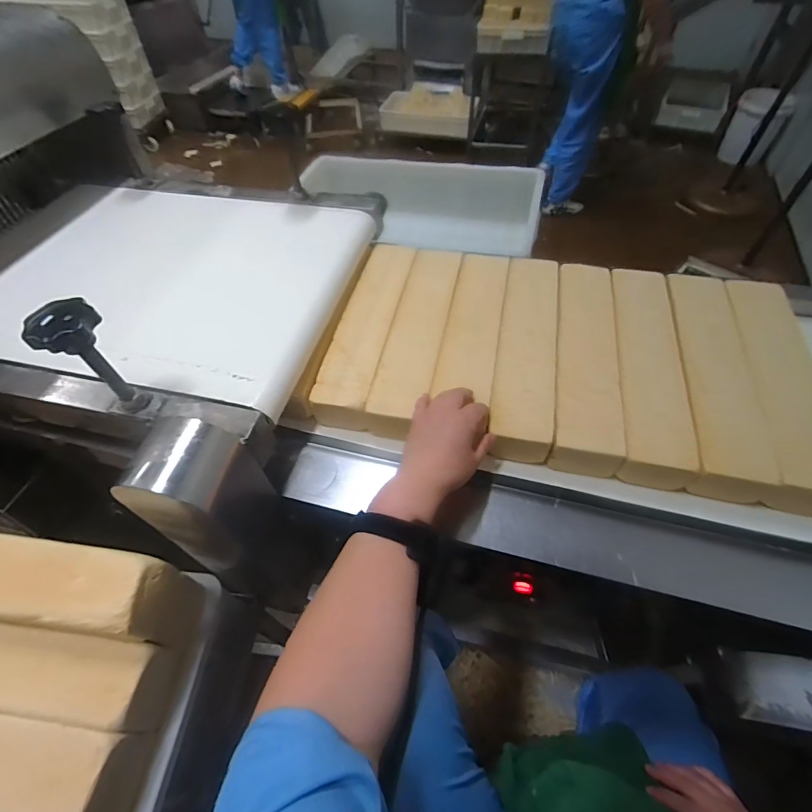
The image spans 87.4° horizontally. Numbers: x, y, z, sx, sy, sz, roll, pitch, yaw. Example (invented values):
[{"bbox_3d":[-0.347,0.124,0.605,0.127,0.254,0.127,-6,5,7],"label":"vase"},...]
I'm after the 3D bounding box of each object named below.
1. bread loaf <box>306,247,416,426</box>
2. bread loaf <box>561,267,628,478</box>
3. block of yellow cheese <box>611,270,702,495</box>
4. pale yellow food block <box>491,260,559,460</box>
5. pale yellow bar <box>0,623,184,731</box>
[{"bbox_3d":[-0.054,-0.121,0.652,0.083,0.055,0.364,8,53,7],"label":"bread loaf"},{"bbox_3d":[0.245,-0.066,0.591,0.078,0.065,0.349,8,54,8],"label":"bread loaf"},{"bbox_3d":[0.320,-0.054,0.577,0.078,0.064,0.348,9,54,9],"label":"block of yellow cheese"},{"bbox_3d":[0.169,-0.089,0.600,0.077,0.052,0.342,9,58,8],"label":"pale yellow food block"},{"bbox_3d":[-0.435,0.286,0.467,0.326,0.086,0.072,5,53,5],"label":"pale yellow bar"}]

